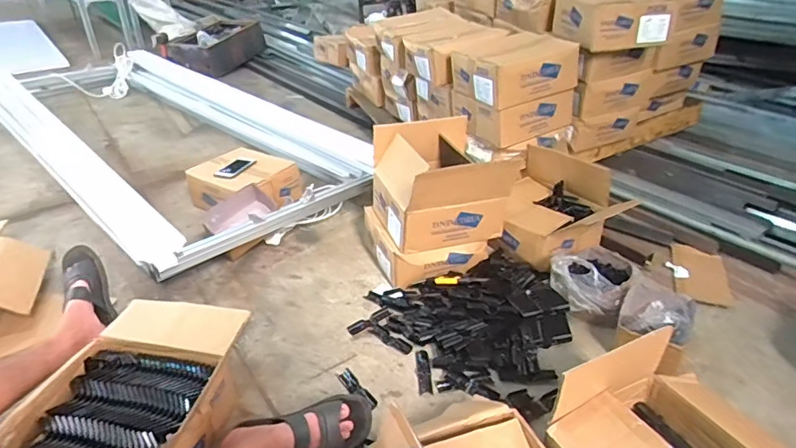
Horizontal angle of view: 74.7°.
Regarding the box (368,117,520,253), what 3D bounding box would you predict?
[{"bbox_3d":[0.120,-0.121,1.526,0.330,0.264,0.342,-12,32,-18],"label":"box"}]

